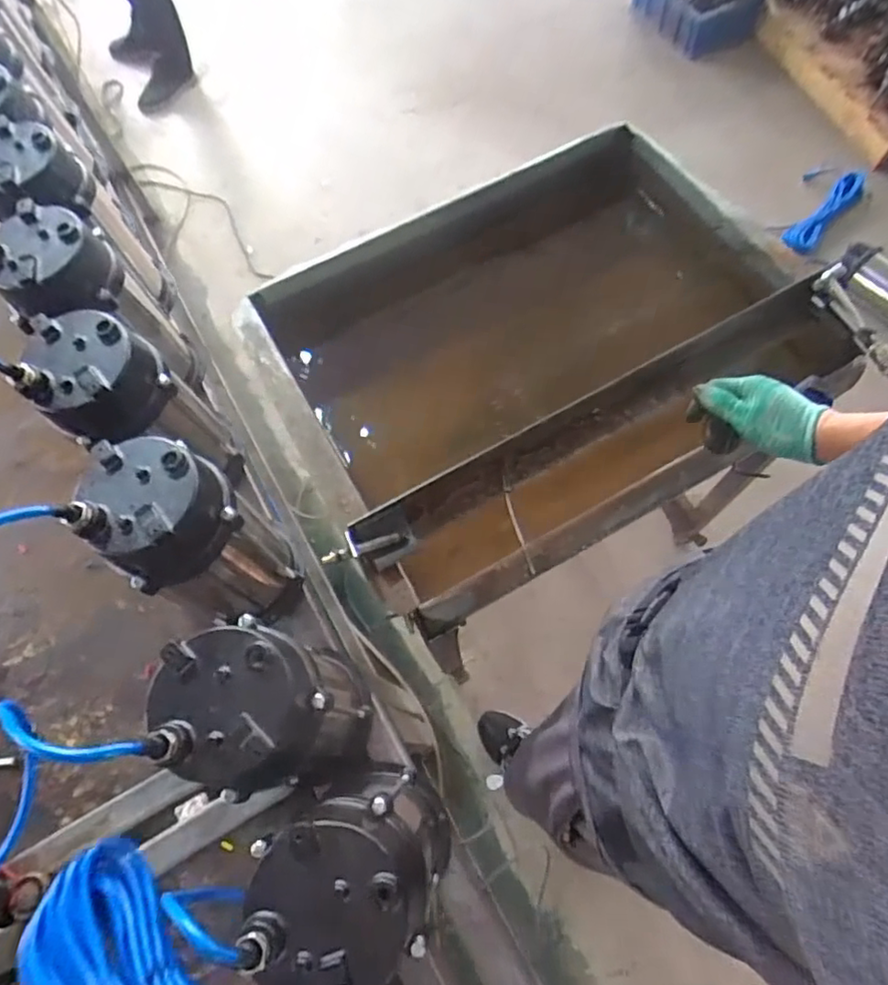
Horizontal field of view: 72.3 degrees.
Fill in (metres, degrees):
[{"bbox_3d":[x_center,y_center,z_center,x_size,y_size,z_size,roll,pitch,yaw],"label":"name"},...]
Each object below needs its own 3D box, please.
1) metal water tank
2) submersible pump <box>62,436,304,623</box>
[{"bbox_3d":[0.141,-0.208,0.943,0.717,0.219,0.580,-28,69,-8],"label":"metal water tank"},{"bbox_3d":[-0.249,0.052,0.629,0.120,0.271,0.114,-1,68,3],"label":"submersible pump"}]

